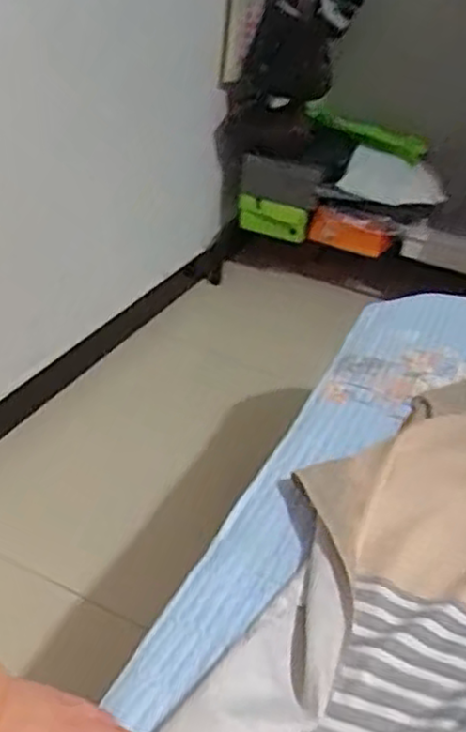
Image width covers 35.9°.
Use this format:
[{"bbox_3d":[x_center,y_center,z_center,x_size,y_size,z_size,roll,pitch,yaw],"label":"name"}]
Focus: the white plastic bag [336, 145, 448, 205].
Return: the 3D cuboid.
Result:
[{"bbox_3d":[0.387,-0.445,1.749,0.238,0.118,0.057,20,37,8],"label":"white plastic bag"}]

